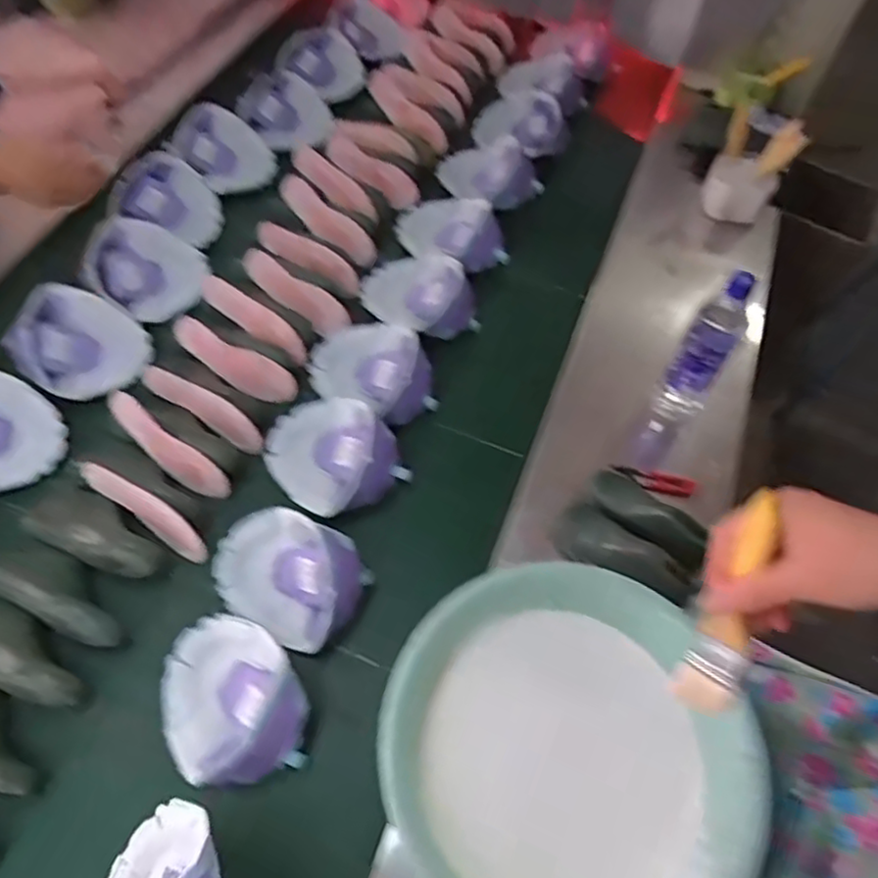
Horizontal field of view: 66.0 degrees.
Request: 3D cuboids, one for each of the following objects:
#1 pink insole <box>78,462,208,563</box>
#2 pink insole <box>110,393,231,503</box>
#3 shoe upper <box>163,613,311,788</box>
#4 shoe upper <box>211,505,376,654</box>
[{"bbox_3d":[-0.331,0.076,0.756,0.175,0.042,0.023,30,60,14],"label":"pink insole"},{"bbox_3d":[-0.317,0.013,0.795,0.162,0.050,0.019,39,26,-2],"label":"pink insole"},{"bbox_3d":[-0.206,0.254,0.666,0.124,0.060,0.169,-26,63,-20],"label":"shoe upper"},{"bbox_3d":[-0.166,0.142,0.725,0.168,0.081,0.113,25,59,11],"label":"shoe upper"}]

